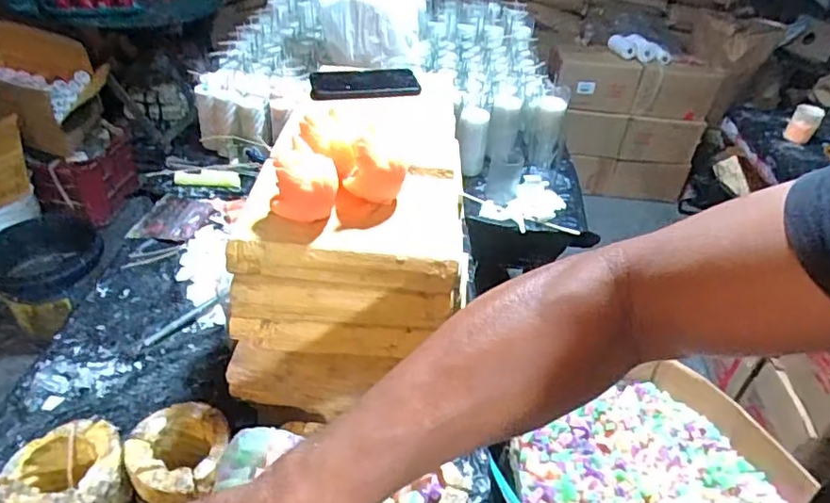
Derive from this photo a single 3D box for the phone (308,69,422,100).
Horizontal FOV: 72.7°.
[{"bbox_3d":[-0.074,-0.247,0.823,0.153,0.014,0.067,-5,50,-14],"label":"phone"}]

